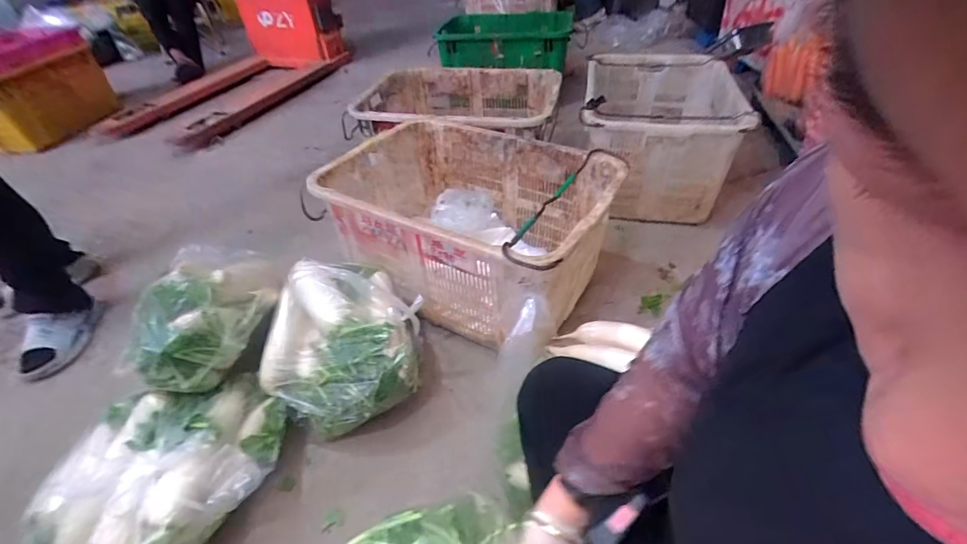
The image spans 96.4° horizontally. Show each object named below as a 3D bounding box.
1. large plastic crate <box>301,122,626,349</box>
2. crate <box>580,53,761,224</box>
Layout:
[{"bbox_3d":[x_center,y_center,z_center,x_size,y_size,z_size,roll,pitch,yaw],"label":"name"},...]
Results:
[{"bbox_3d":[-0.033,-0.115,1.166,0.690,0.380,0.494,17,45,24],"label":"large plastic crate"},{"bbox_3d":[0.585,-0.480,1.523,0.452,0.384,0.625,6,42,12],"label":"crate"}]

